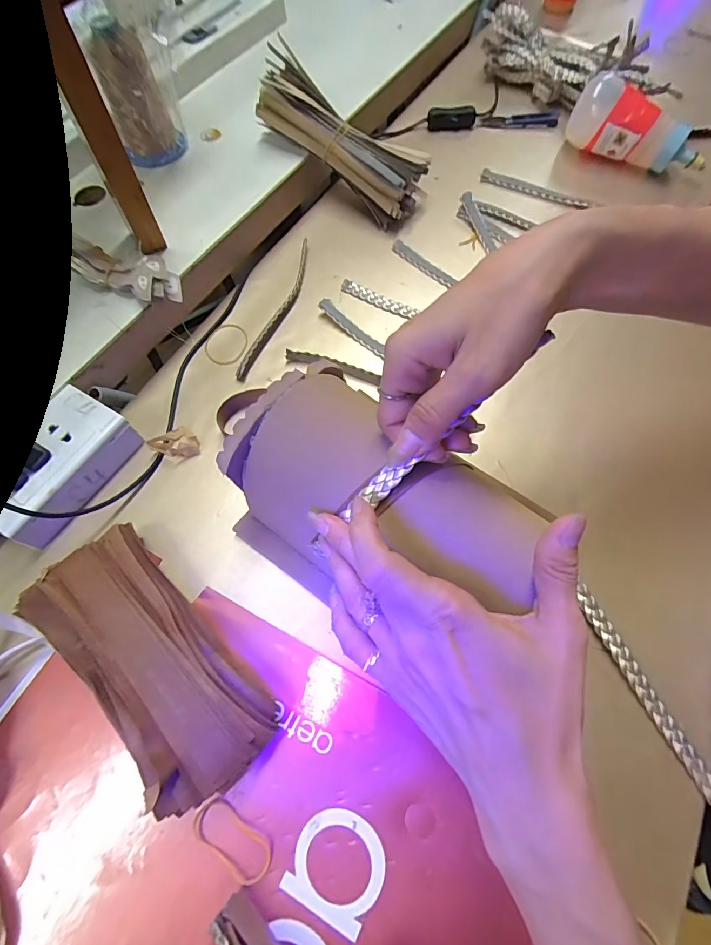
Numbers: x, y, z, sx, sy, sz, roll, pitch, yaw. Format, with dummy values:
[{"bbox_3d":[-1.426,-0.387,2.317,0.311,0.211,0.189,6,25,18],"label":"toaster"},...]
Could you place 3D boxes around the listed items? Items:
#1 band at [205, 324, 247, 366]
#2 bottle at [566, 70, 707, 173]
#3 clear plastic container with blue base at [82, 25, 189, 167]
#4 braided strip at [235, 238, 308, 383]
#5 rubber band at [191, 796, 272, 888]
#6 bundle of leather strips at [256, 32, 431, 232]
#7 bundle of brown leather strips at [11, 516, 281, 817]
[{"bbox_3d":[-0.130,-0.129,0.422,0.043,0.004,0.048,1,67,1],"label":"band"},{"bbox_3d":[0.325,-0.393,0.487,0.049,0.061,0.156,-41,72,-15],"label":"bottle"},{"bbox_3d":[-0.225,-0.386,0.441,0.066,0.115,0.057,-23,69,-9],"label":"clear plastic container with blue base"},{"bbox_3d":[-0.077,-0.171,0.433,0.019,0.012,0.186,17,68,7],"label":"braided strip"},{"bbox_3d":[-0.076,0.228,0.260,0.054,0.004,0.025,32,71,13],"label":"rubber band"},{"bbox_3d":[-0.015,-0.372,0.468,0.217,0.048,0.074,39,72,-4],"label":"bundle of leather strips"},{"bbox_3d":[-0.136,0.124,0.284,0.077,0.046,0.179,-42,73,-15],"label":"bundle of brown leather strips"}]

